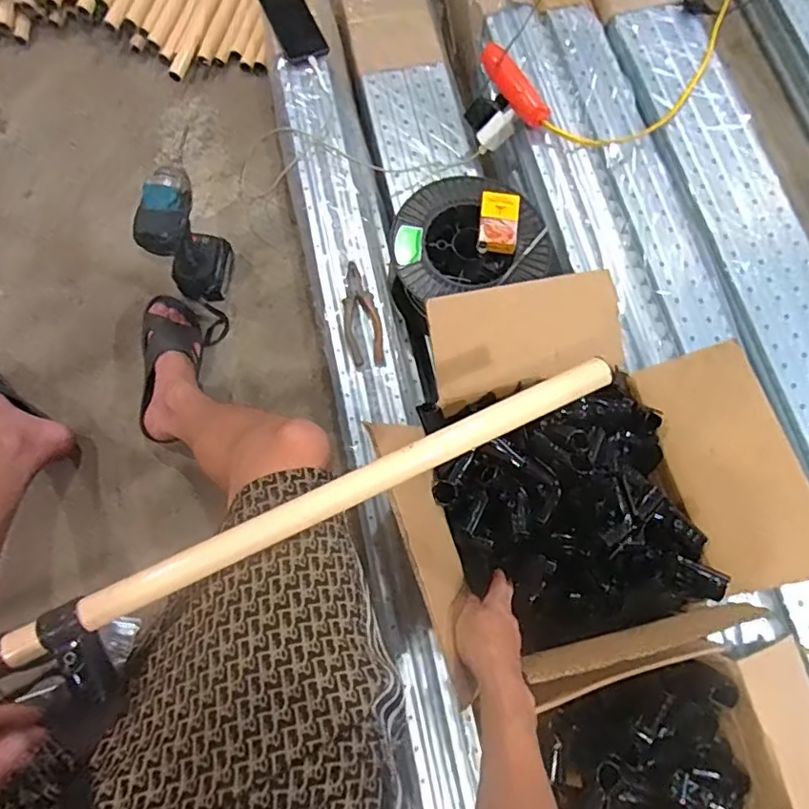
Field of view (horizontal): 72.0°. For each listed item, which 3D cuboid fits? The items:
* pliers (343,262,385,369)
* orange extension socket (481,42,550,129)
[{"bbox_3d":[-0.068,-0.141,0.841,0.054,0.022,0.168,-7,75,-5],"label":"pliers"},{"bbox_3d":[0.184,-0.541,0.944,0.051,0.030,0.168,-28,78,-11],"label":"orange extension socket"}]

